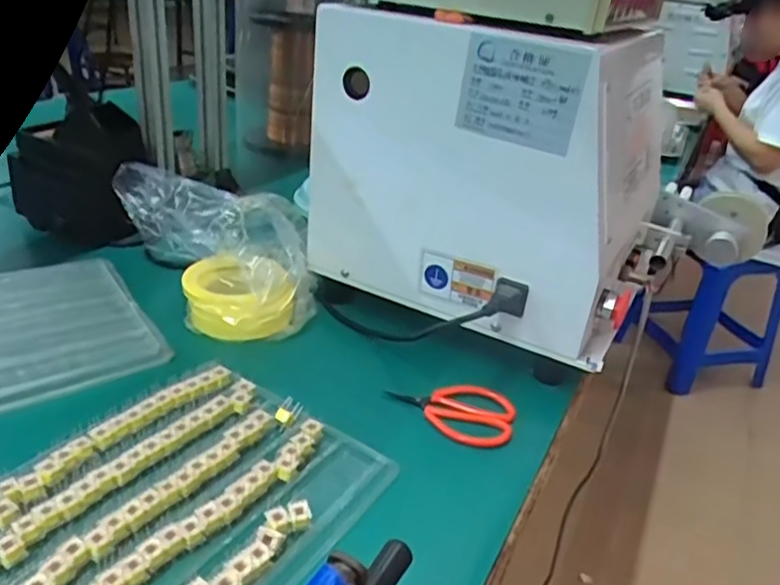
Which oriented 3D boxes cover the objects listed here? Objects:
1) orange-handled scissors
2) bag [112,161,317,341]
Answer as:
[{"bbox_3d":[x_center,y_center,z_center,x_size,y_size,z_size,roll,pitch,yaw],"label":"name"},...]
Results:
[{"bbox_3d":[0.053,0.104,0.568,0.115,0.019,0.066,17,30,18],"label":"orange-handled scissors"},{"bbox_3d":[-0.176,-0.059,0.703,0.155,0.094,0.253,-15,35,-35],"label":"bag"}]

